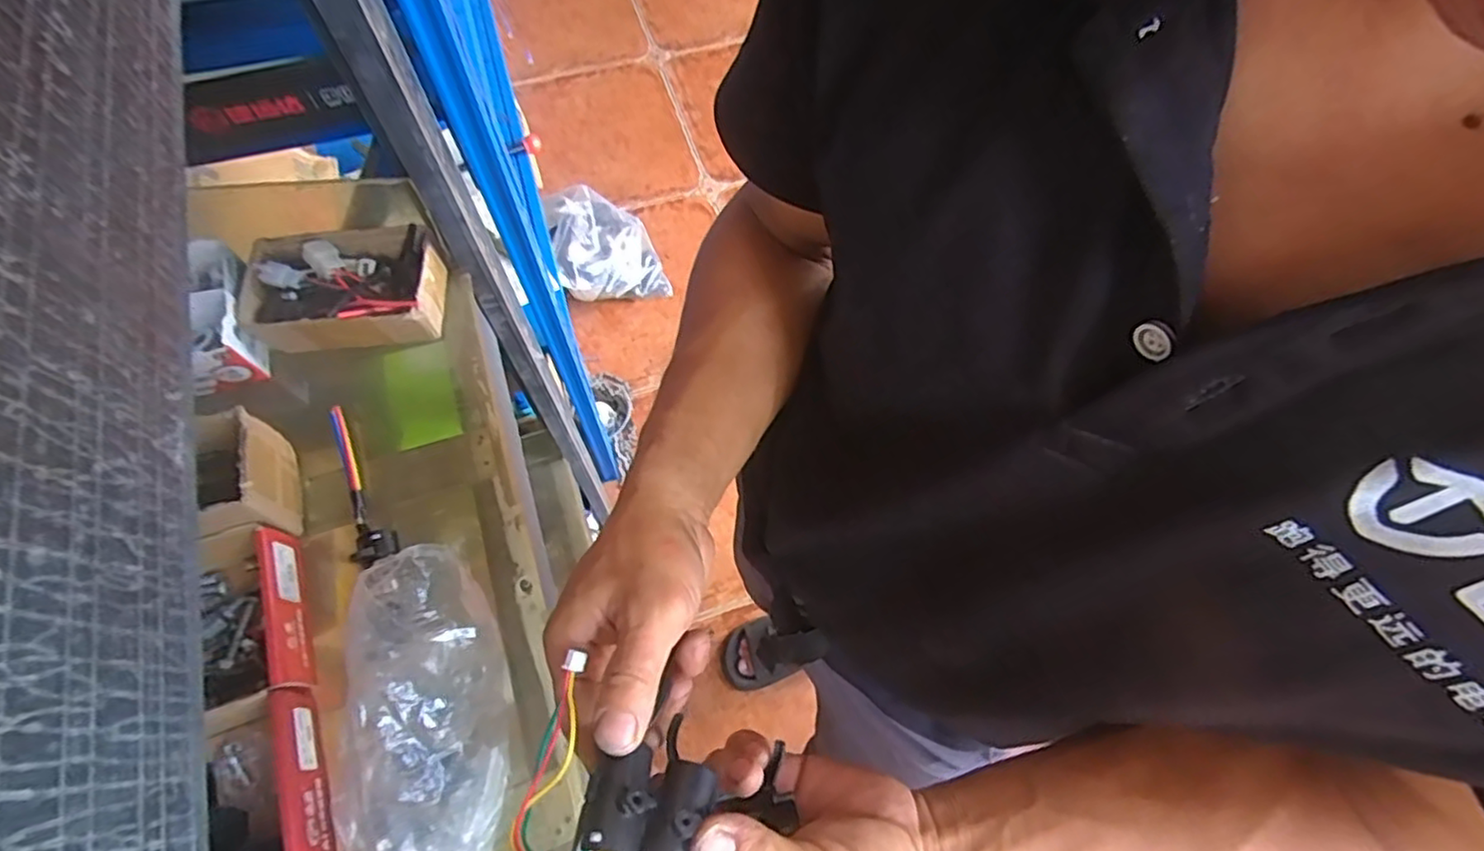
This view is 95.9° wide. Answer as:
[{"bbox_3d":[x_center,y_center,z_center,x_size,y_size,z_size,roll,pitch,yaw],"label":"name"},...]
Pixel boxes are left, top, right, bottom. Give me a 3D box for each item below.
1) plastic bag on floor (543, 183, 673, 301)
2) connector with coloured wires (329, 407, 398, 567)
[{"bbox_3d":[-0.292,-0.384,1.375,0.231,0.242,0.192,-25,70,-13],"label":"plastic bag on floor"},{"bbox_3d":[-0.276,0.041,0.476,0.024,0.024,0.127,-26,70,-13],"label":"connector with coloured wires"}]

